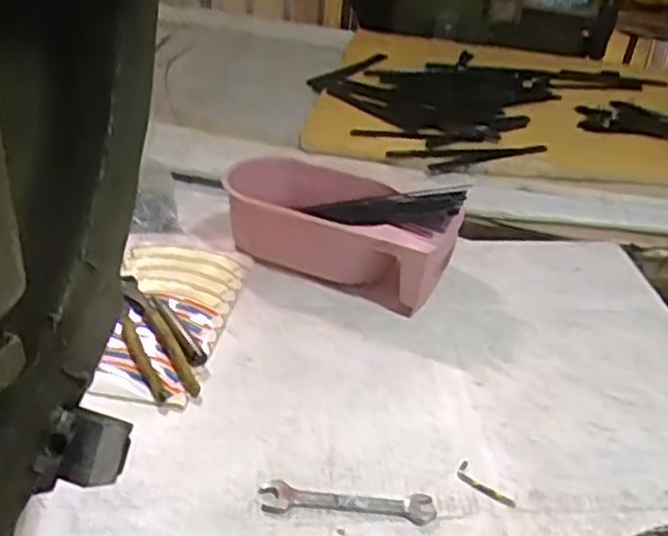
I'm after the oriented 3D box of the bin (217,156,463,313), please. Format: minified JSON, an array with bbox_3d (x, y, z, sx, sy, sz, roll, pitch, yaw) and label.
[{"bbox_3d":[0.000,-0.049,0.910,0.293,0.098,0.133,18,37,18],"label":"bin"}]

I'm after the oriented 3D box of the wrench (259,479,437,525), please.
[{"bbox_3d":[0.013,0.201,0.640,0.148,0.004,0.032,6,38,-1],"label":"wrench"}]

